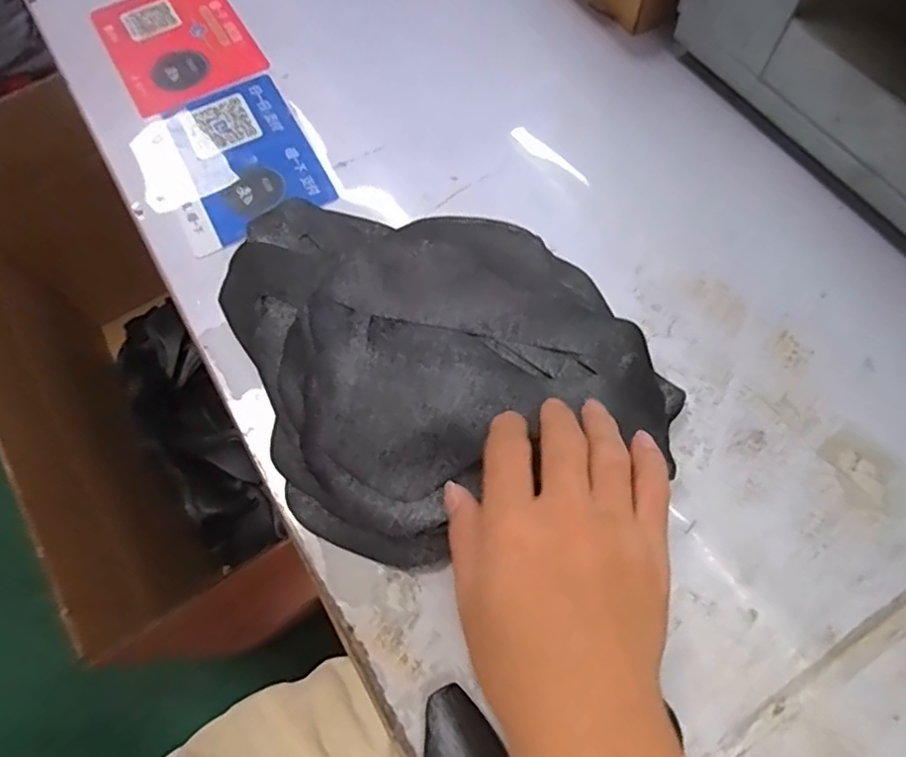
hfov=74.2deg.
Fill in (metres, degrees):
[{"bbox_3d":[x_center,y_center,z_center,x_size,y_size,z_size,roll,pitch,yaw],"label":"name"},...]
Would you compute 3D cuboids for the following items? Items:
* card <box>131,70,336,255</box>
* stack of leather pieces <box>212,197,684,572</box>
[{"bbox_3d":[-0.183,-0.181,0.494,0.128,0.010,0.151,-29,71,-13],"label":"card"},{"bbox_3d":[-0.013,-0.025,0.398,0.240,0.041,0.266,-23,69,-7],"label":"stack of leather pieces"}]

